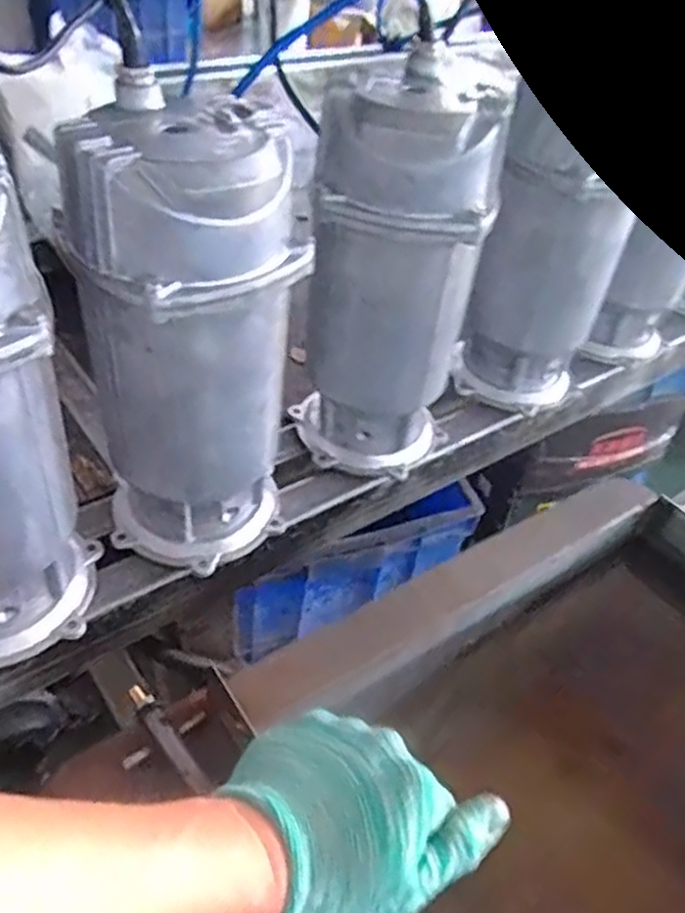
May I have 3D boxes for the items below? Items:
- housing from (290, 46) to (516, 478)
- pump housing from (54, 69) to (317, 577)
[{"bbox_3d":[0.035,-0.126,0.558,0.122,0.293,0.109,13,43,5],"label":"housing"},{"bbox_3d":[-0.096,-0.061,0.472,0.121,0.291,0.108,-29,54,-33],"label":"pump housing"}]

